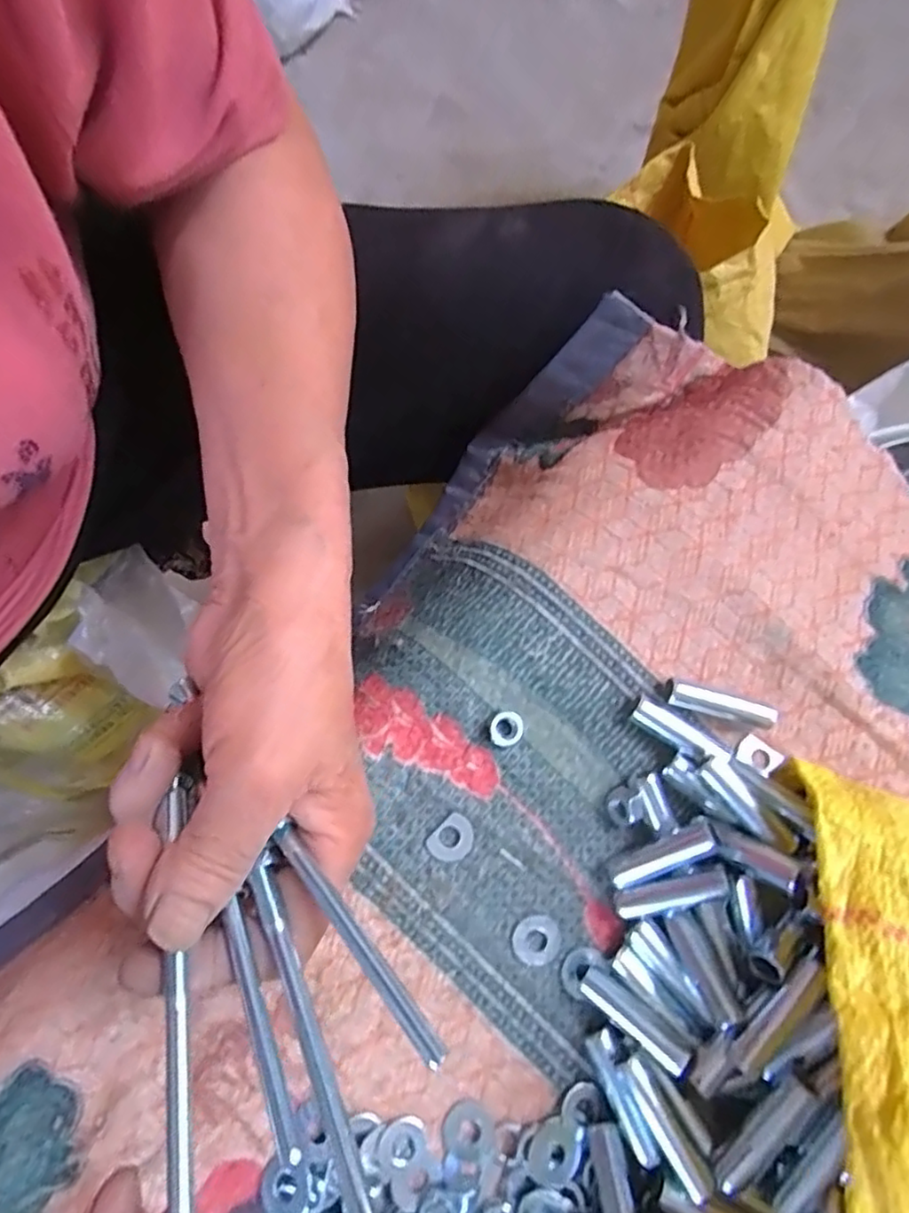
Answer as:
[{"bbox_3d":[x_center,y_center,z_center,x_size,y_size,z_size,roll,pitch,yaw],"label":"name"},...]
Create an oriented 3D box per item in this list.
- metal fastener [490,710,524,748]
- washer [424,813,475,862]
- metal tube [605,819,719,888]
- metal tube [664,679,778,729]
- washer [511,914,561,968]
[{"bbox_3d":[0.021,0.049,0.259,0.013,0.007,0.013,1,78,-4],"label":"metal fastener"},{"bbox_3d":[-0.001,0.091,0.253,0.015,0.004,0.018,45,79,6],"label":"washer"},{"bbox_3d":[0.078,0.094,0.245,0.045,0.011,0.012,-37,73,28],"label":"metal tube"},{"bbox_3d":[0.107,0.040,0.261,0.044,0.009,0.009,18,77,0],"label":"metal tube"},{"bbox_3d":[0.032,0.128,0.251,0.018,0.004,0.018,26,78,2],"label":"washer"}]

